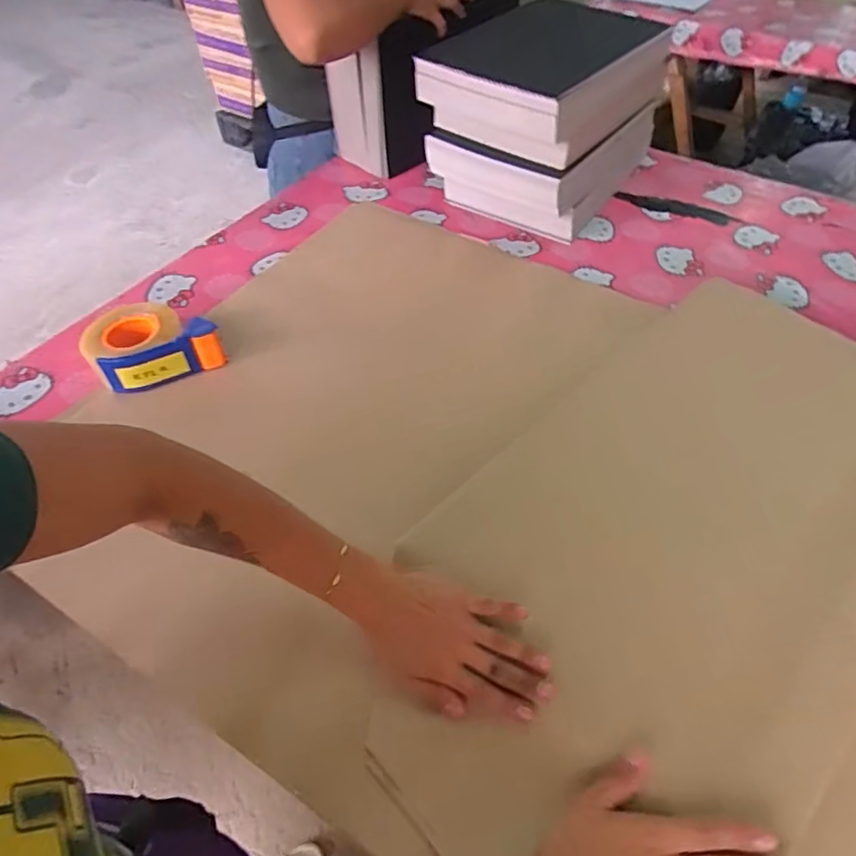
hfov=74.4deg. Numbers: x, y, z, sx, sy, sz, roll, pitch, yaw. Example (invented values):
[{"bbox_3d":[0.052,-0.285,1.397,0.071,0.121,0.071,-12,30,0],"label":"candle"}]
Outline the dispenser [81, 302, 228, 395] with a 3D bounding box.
[{"bbox_3d":[-0.374,-0.117,0.755,0.150,0.061,0.141,-29,57,-24],"label":"dispenser"}]

